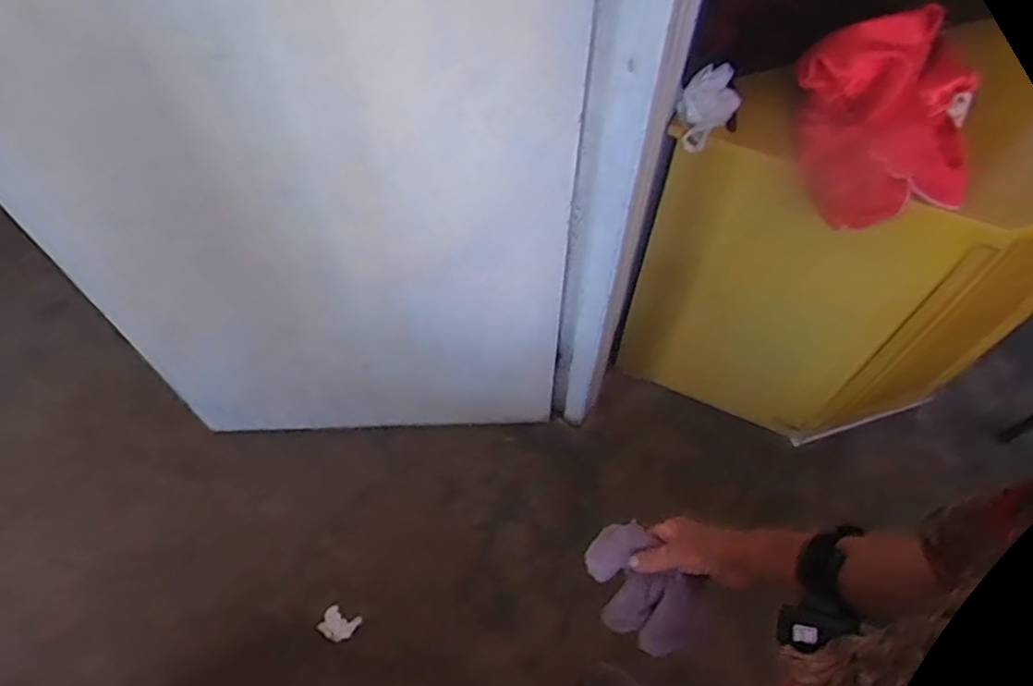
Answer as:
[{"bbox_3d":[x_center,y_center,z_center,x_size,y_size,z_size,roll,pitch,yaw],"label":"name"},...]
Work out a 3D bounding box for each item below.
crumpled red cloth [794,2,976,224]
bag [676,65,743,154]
[{"bbox_3d":[0.549,-0.330,0.929,0.255,0.195,0.221,7,58,4],"label":"crumpled red cloth"},{"bbox_3d":[0.290,-0.356,0.962,0.088,0.096,0.082,15,58,9],"label":"bag"}]

